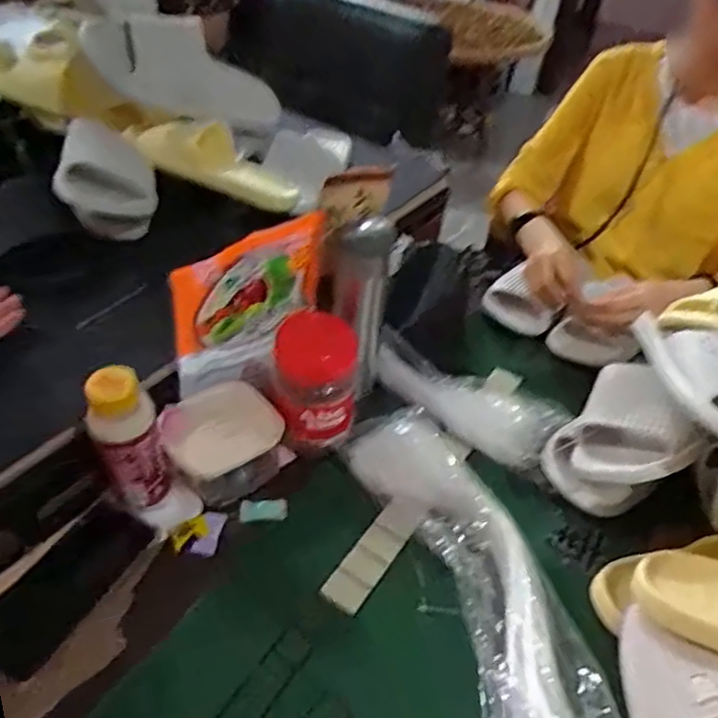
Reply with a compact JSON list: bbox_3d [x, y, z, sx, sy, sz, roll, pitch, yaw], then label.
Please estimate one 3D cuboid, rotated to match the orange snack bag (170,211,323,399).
[{"bbox_3d":[-0.107,-0.056,0.634,0.176,0.162,0.020,-28,53,-31],"label":"orange snack bag"}]

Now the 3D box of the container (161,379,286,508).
[{"bbox_3d":[-0.145,0.090,0.647,0.113,0.072,0.108,-20,49,-26],"label":"container"}]

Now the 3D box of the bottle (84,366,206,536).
[{"bbox_3d":[-0.193,0.089,0.554,0.063,0.180,0.052,24,46,18],"label":"bottle"}]

